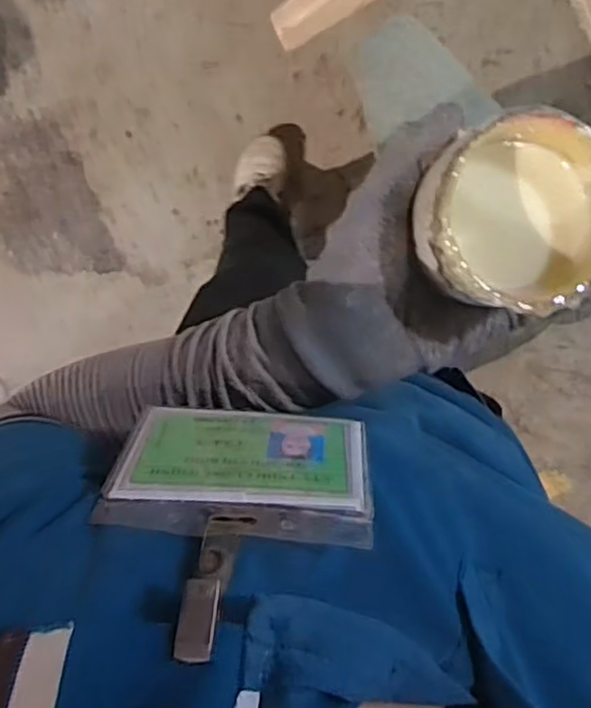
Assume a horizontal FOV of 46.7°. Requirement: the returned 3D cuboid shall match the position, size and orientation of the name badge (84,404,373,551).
[{"bbox_3d":[-0.020,0.046,0.274,0.099,0.080,0.005,3,116,2],"label":"name badge"}]

